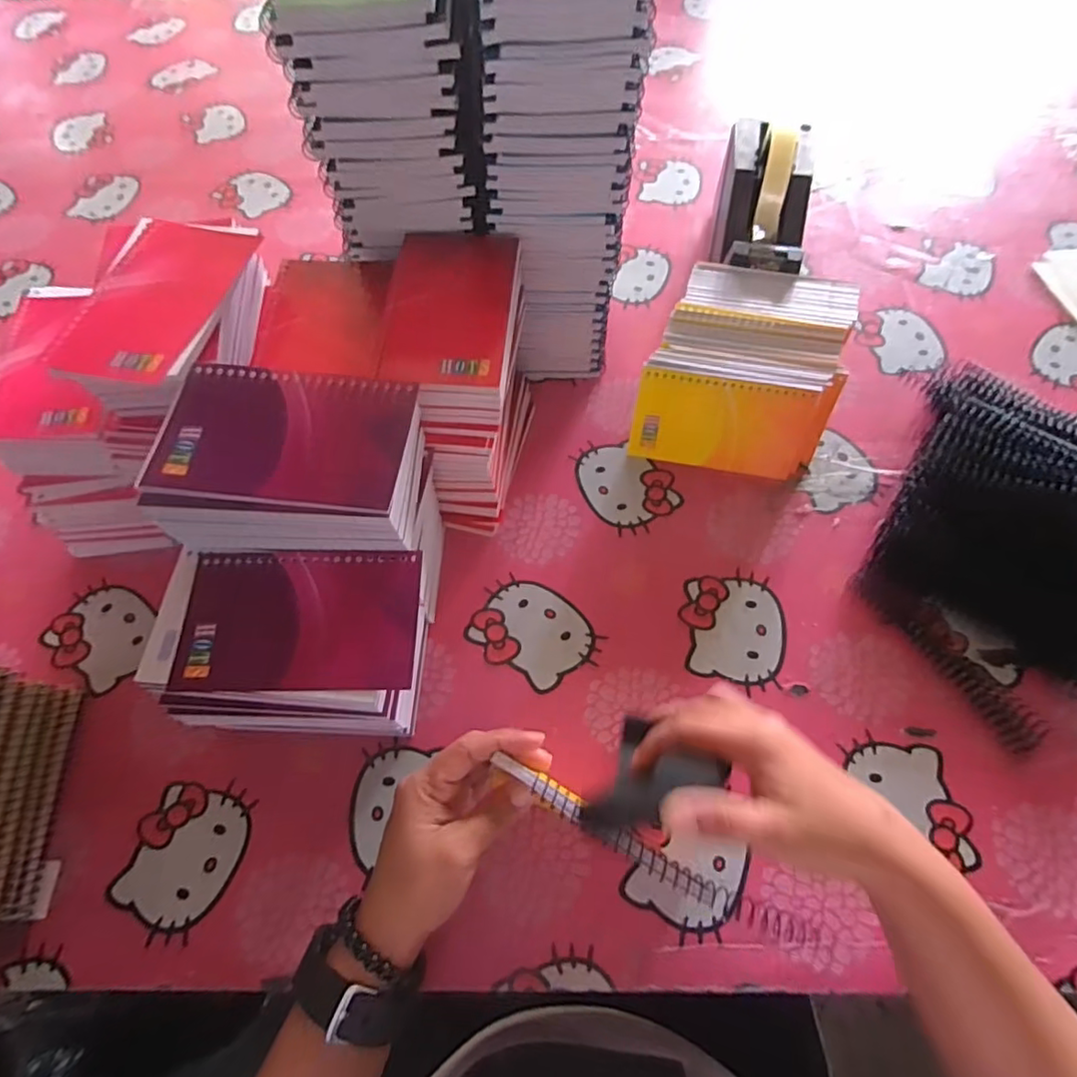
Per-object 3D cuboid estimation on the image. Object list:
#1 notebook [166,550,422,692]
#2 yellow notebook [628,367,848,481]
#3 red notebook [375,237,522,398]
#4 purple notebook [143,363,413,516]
[{"bbox_3d":[-0.132,0.044,0.330,0.129,0.008,0.077,-1,65,2],"label":"notebook"},{"bbox_3d":[0.152,-0.092,0.472,0.148,0.081,0.014,7,40,8],"label":"yellow notebook"},{"bbox_3d":[-0.056,-0.153,0.388,0.081,0.012,0.134,2,64,3],"label":"red notebook"},{"bbox_3d":[-0.135,-0.055,0.318,0.129,0.007,0.077,6,73,-1],"label":"purple notebook"}]

